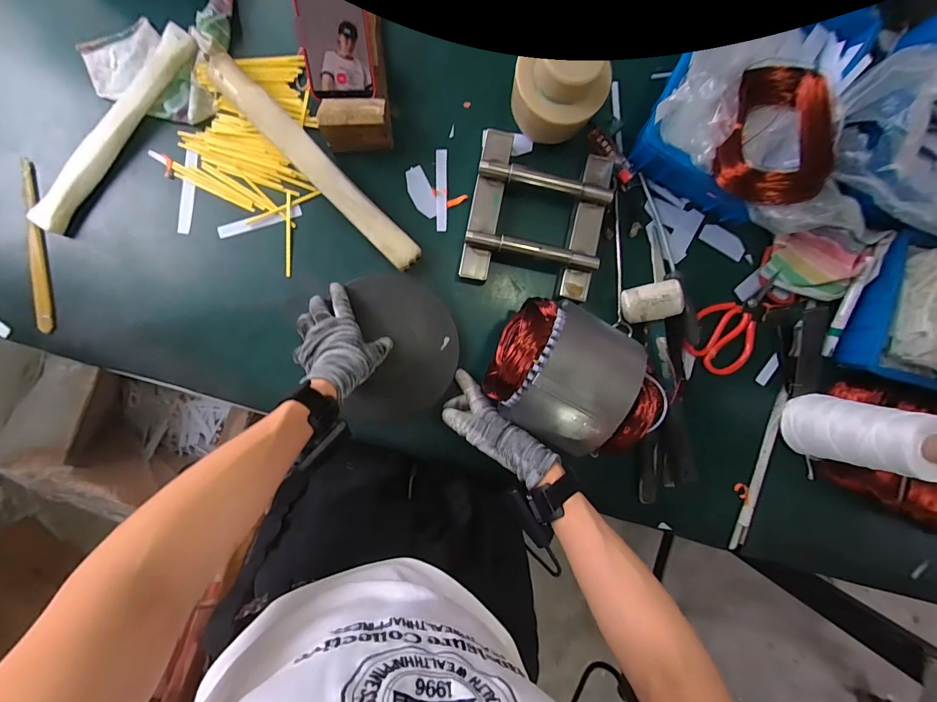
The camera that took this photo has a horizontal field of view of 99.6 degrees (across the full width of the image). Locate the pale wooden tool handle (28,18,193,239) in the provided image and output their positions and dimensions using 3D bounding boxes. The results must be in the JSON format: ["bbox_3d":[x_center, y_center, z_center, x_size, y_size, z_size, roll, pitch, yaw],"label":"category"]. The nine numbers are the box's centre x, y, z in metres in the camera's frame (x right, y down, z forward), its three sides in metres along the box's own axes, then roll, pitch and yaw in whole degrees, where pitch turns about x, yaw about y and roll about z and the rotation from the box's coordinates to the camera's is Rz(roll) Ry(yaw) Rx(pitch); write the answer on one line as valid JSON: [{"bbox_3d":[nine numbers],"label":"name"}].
[{"bbox_3d":[-0.443,-0.276,0.496,0.031,0.021,0.296,36,89,-4],"label":"pale wooden tool handle"}]

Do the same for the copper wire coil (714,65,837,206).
[{"bbox_3d":[0.369,-0.259,0.472,0.117,0.073,0.158,19,91,-4],"label":"copper wire coil"}]

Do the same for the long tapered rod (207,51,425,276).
[{"bbox_3d":[-0.193,-0.234,0.504,0.333,0.043,0.038,45,89,-4],"label":"long tapered rod"}]

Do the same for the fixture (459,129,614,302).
[{"bbox_3d":[0.092,-0.182,0.530,0.181,0.043,0.202,12,91,-4],"label":"fixture"}]

